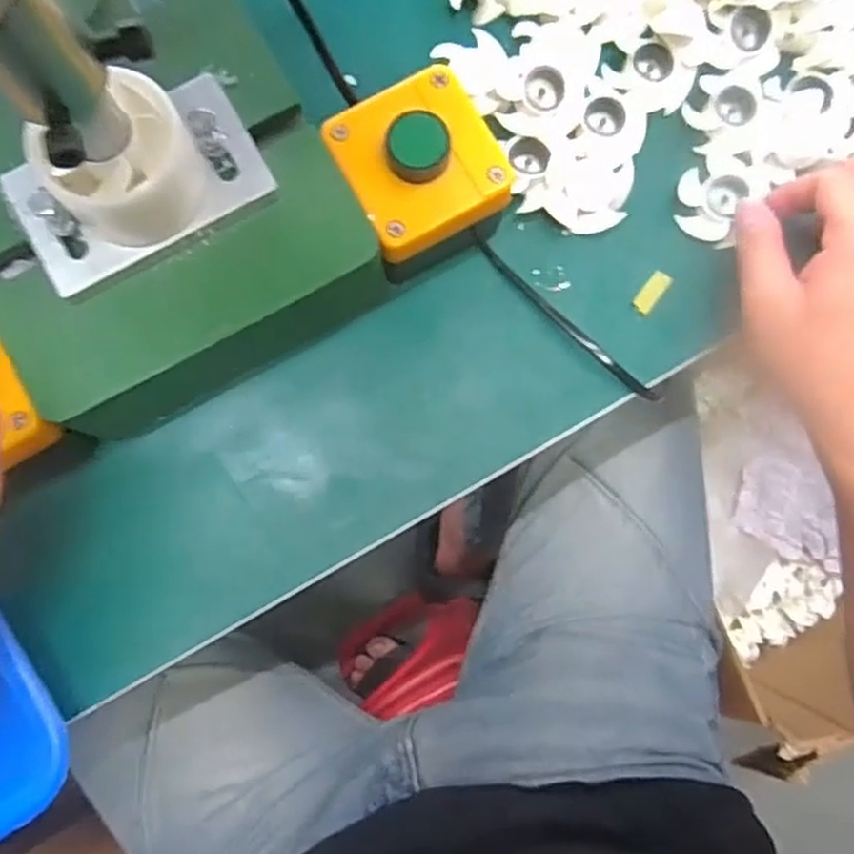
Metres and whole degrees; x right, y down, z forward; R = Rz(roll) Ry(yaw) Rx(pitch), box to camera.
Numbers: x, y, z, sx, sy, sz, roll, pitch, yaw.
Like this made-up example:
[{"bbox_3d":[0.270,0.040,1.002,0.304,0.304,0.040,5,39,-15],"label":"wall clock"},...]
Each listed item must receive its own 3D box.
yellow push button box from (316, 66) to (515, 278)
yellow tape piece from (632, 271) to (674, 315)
[{"bbox_3d":[-0.003,-0.117,0.352,0.065,0.053,0.070,-26,83,-4],"label":"yellow push button box"},{"bbox_3d":[0.115,-0.069,0.379,0.010,0.004,0.024,37,83,5],"label":"yellow tape piece"}]

